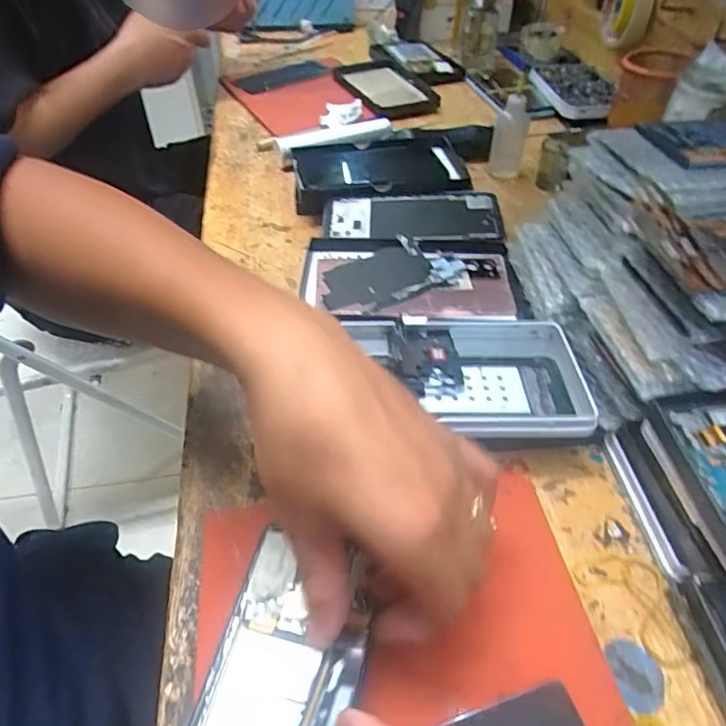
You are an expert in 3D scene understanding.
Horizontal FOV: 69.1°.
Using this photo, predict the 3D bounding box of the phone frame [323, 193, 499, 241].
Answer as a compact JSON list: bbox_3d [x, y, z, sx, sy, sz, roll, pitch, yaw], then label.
[{"bbox_3d":[0.043,-0.136,0.498,0.165,0.015,0.071,3,47,3],"label":"phone frame"}]

